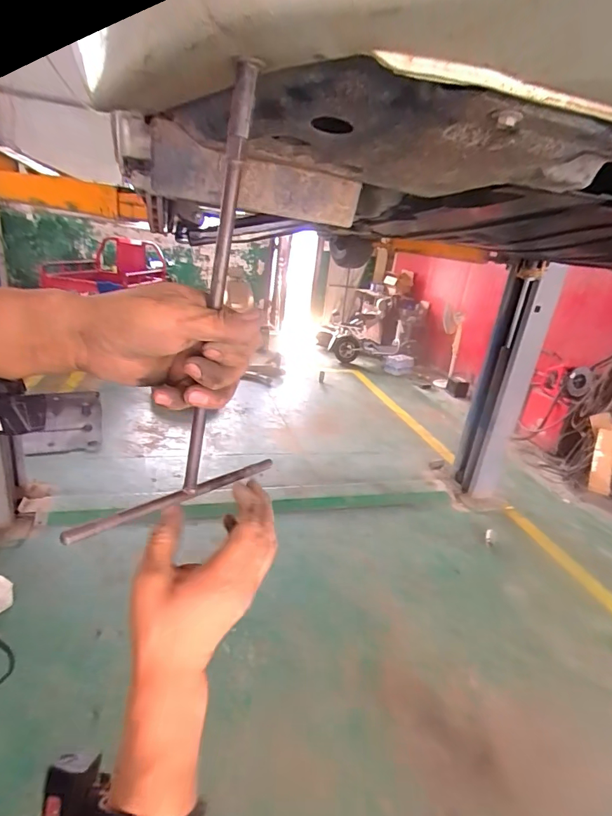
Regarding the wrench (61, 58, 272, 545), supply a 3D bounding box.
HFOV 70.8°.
[{"bbox_3d":[-0.065,-0.063,0.303,0.017,0.305,0.184,26,23,32],"label":"wrench"}]

